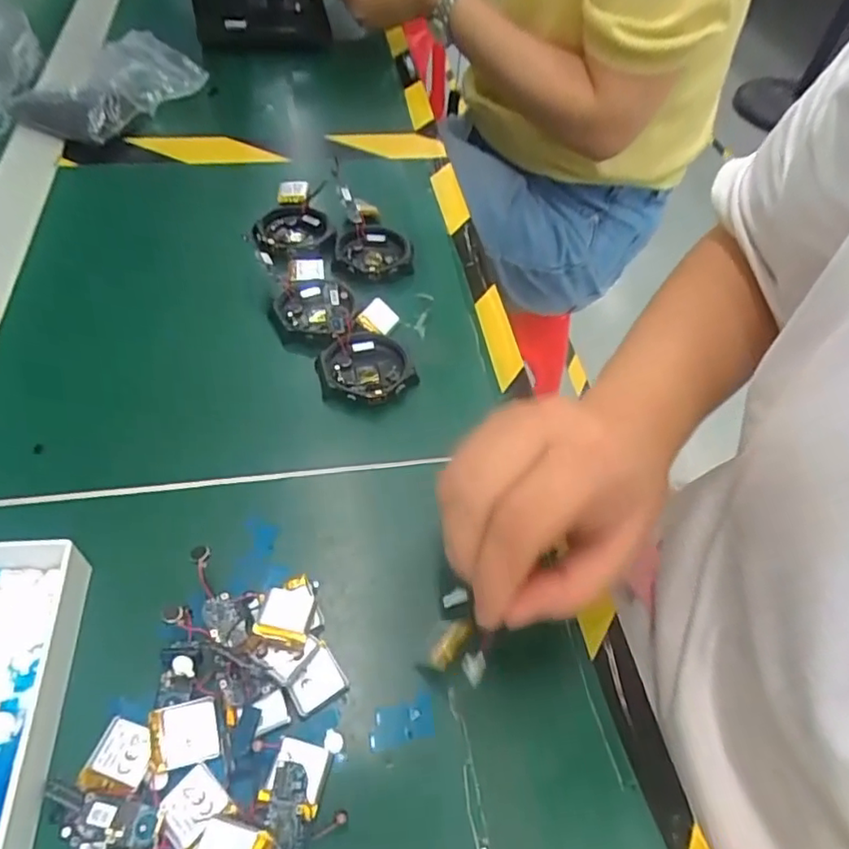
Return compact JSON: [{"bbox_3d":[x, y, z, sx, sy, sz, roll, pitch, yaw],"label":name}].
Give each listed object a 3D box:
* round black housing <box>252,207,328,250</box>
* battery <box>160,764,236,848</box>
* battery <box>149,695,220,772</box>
[{"bbox_3d":[-0.095,-0.135,0.415,0.043,0.013,0.052,30,55,17],"label":"round black housing"},{"bbox_3d":[-0.080,0.133,0.208,0.019,0.004,0.020,38,57,22],"label":"battery"},{"bbox_3d":[-0.089,0.113,0.221,0.024,0.004,0.022,-8,53,-12],"label":"battery"}]

